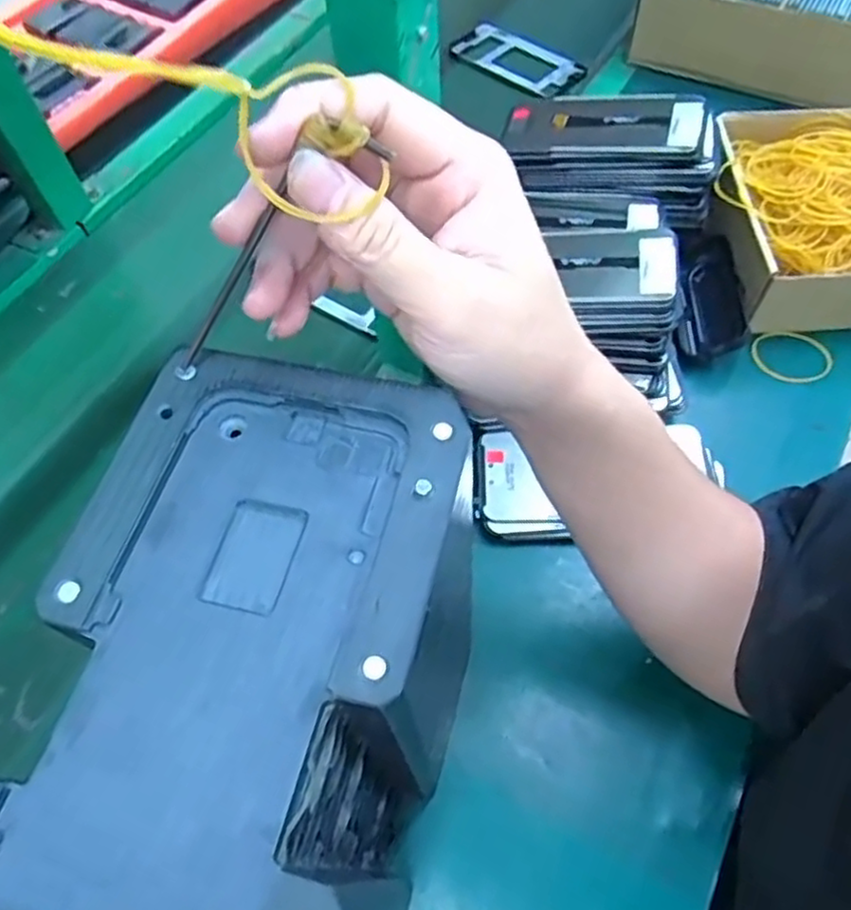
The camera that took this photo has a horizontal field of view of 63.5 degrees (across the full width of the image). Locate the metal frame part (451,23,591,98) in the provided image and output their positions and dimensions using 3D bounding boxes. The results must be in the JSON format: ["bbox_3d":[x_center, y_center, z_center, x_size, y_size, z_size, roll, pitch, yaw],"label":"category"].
[{"bbox_3d":[0.106,-0.458,0.800,0.155,0.010,0.076,40,74,23],"label":"metal frame part"}]

